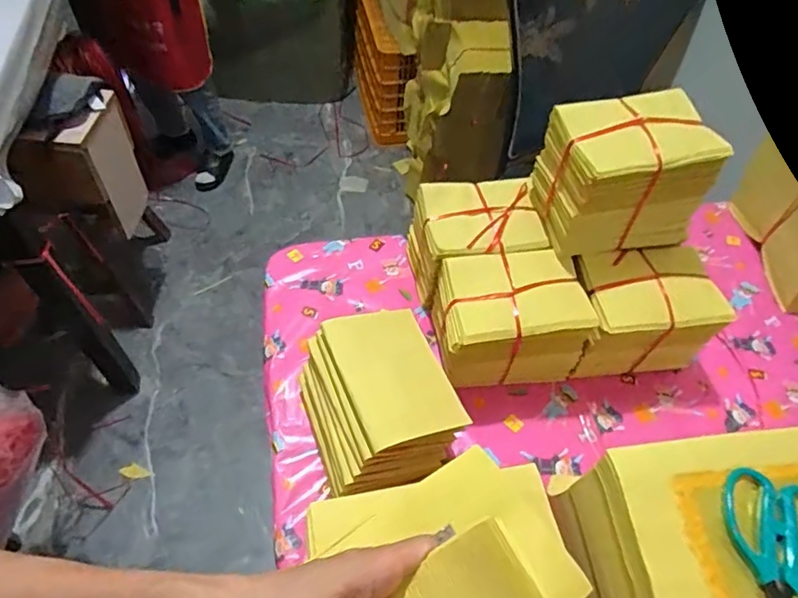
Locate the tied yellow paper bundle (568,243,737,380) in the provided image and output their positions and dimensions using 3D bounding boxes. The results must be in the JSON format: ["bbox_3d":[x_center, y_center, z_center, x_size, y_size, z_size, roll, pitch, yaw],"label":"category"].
[{"bbox_3d":[0.307,0.020,0.715,0.164,0.141,0.109,-5,56,-8],"label":"tied yellow paper bundle"}]

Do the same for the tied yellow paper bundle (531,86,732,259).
[{"bbox_3d":[0.267,-0.149,0.657,0.167,0.158,0.118,-7,56,-9],"label":"tied yellow paper bundle"}]

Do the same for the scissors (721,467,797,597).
[{"bbox_3d":[0.293,0.210,0.422,0.082,0.011,0.147,19,56,9],"label":"scissors"}]

